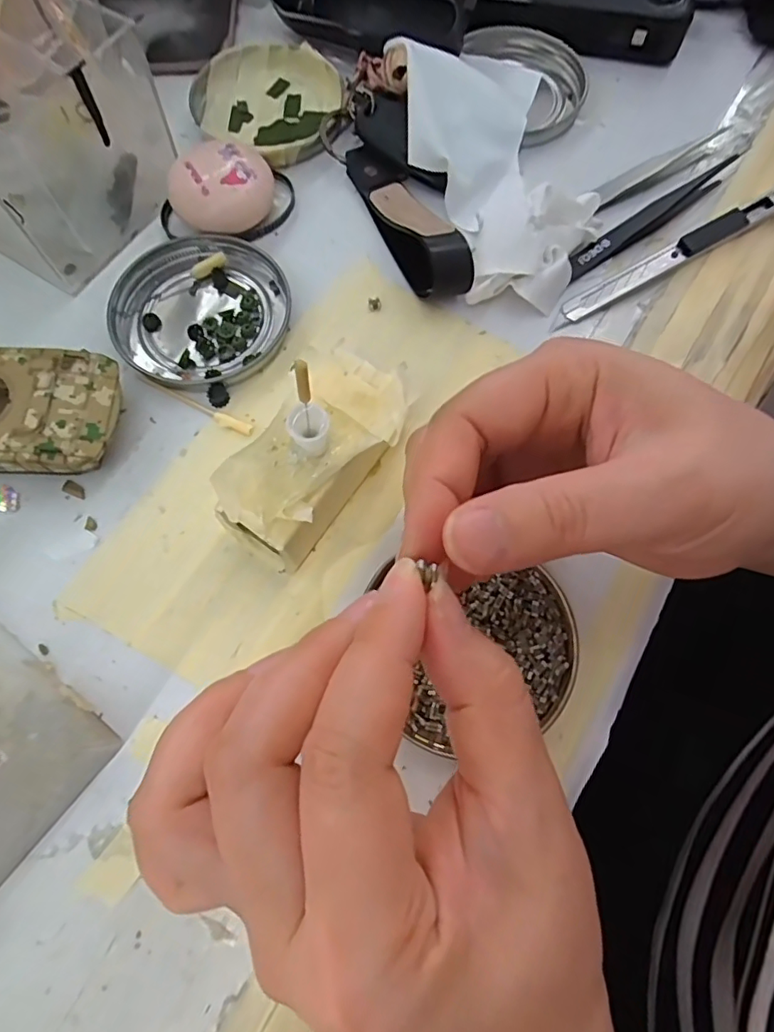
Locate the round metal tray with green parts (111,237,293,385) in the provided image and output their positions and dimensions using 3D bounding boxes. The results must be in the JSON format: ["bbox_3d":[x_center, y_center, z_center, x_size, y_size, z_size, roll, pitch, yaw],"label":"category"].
[{"bbox_3d":[-0.086,-0.094,0.255,0.075,0.007,0.077,0,72,-1],"label":"round metal tray with green parts"}]

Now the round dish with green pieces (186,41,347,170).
[{"bbox_3d":[-0.064,-0.220,0.298,0.078,0.014,0.073,21,73,6],"label":"round dish with green pieces"}]

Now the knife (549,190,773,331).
[{"bbox_3d":[0.137,-0.124,0.261,0.132,0.012,0.011,-27,75,-9],"label":"knife"}]

